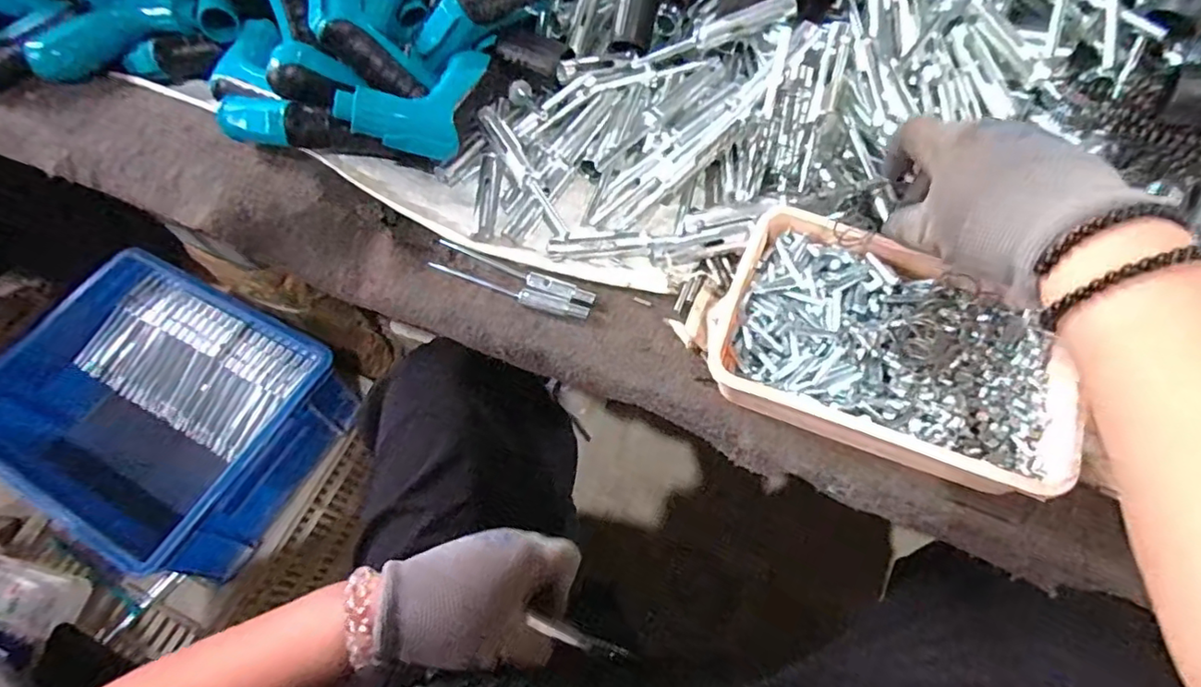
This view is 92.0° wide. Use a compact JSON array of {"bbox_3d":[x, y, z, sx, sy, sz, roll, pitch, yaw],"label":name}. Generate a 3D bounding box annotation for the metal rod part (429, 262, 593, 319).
[{"bbox_3d":[-0.067,-0.038,0.415,0.124,0.007,0.011,18,66,12],"label":"metal rod part"}]

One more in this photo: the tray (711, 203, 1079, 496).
[{"bbox_3d":[0.179,0.003,0.362,0.204,0.039,0.140,22,67,14],"label":"tray"}]

